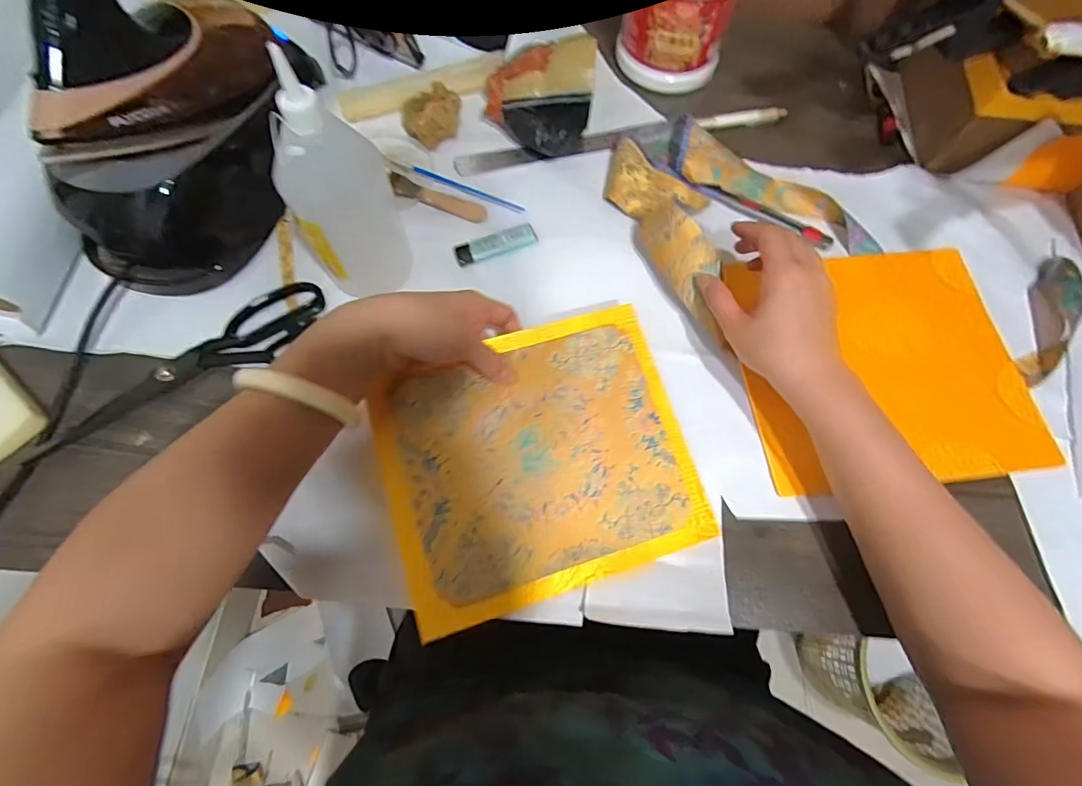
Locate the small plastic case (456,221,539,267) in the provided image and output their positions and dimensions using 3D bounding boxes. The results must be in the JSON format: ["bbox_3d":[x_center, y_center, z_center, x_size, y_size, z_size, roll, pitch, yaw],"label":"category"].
[{"bbox_3d":[-0.043,-0.143,0.465,0.078,0.010,0.022,-20,71,-10],"label":"small plastic case"}]

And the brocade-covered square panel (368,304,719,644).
[{"bbox_3d":[-0.002,0.049,0.377,0.228,0.006,0.195,-17,77,-9],"label":"brocade-covered square panel"}]

